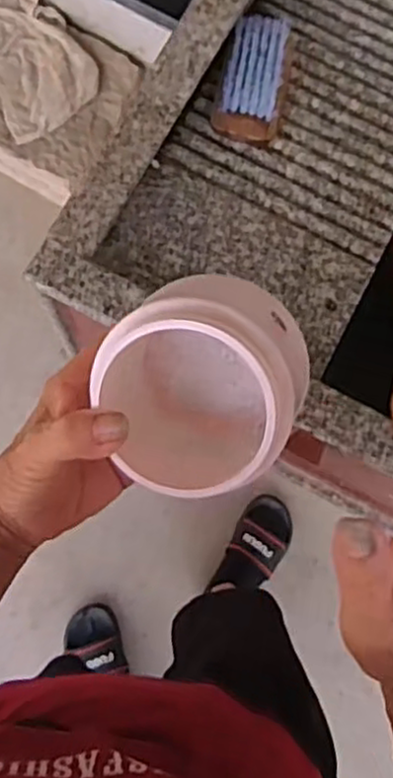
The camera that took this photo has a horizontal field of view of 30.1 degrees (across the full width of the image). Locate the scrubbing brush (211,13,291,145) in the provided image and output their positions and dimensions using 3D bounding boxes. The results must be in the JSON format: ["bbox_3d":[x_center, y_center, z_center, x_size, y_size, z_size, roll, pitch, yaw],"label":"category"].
[{"bbox_3d":[0.053,-0.274,0.647,0.056,0.029,0.122,14,79,1],"label":"scrubbing brush"}]

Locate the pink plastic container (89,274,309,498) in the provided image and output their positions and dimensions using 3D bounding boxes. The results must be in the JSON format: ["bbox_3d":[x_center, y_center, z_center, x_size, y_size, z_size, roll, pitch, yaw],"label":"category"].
[{"bbox_3d":[0.005,0.000,0.373,0.097,0.100,0.111,8,97,9],"label":"pink plastic container"}]

